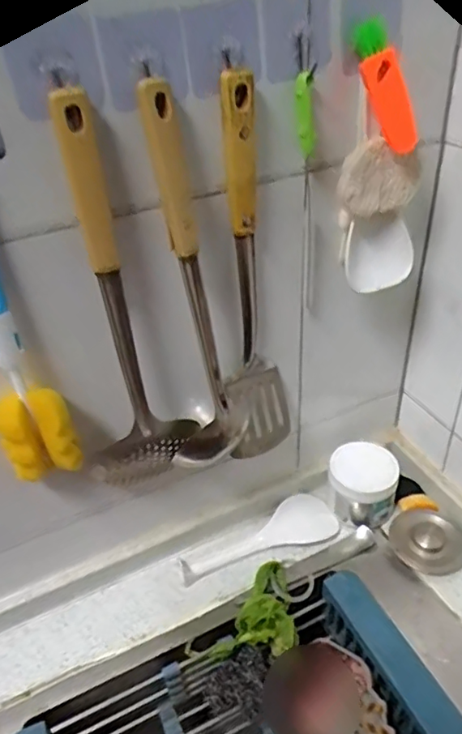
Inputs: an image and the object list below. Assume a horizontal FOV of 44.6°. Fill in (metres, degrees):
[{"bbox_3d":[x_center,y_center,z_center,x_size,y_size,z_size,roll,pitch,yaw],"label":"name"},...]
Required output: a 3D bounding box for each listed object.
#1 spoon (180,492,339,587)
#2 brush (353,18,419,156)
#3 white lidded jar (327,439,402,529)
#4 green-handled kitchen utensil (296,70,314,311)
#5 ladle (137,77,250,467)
[{"bbox_3d":[0.032,0.198,0.665,0.192,0.017,0.063,-14,39,-13],"label":"spoon"},{"bbox_3d":[0.121,-0.218,0.442,0.027,0.098,0.021,-8,29,39],"label":"brush"},{"bbox_3d":[0.158,0.144,0.676,0.078,0.073,0.075,-3,38,2],"label":"white lidded jar"},{"bbox_3d":[0.064,-0.141,0.490,0.016,0.209,0.022,4,38,11],"label":"green-handled kitchen utensil"},{"bbox_3d":[-0.024,-0.050,0.446,0.065,0.310,0.064,-2,38,3],"label":"ladle"}]

